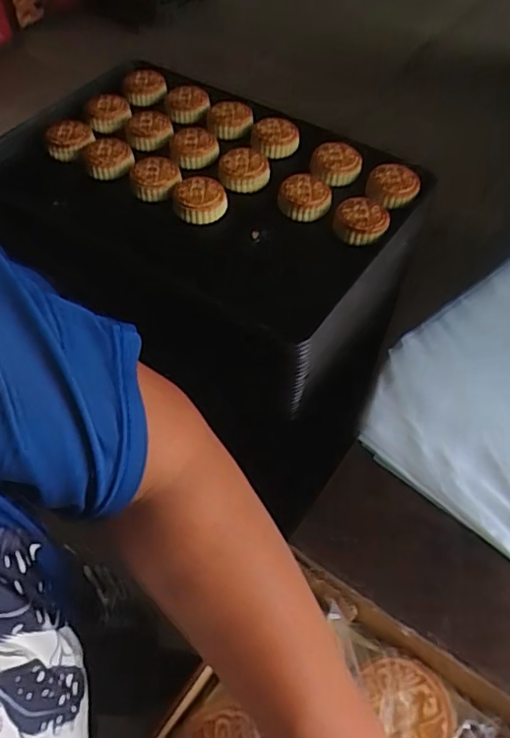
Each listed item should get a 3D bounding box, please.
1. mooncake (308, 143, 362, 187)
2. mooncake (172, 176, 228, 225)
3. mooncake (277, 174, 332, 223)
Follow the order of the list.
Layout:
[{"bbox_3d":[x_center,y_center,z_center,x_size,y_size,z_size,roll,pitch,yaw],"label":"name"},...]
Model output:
[{"bbox_3d":[0.121,-0.306,0.852,0.070,0.030,0.068,0,55,0],"label":"mooncake"},{"bbox_3d":[-0.075,-0.238,0.800,0.071,0.029,0.071,0,55,0],"label":"mooncake"},{"bbox_3d":[0.071,-0.242,0.804,0.067,0.031,0.064,-12,56,-9],"label":"mooncake"}]

